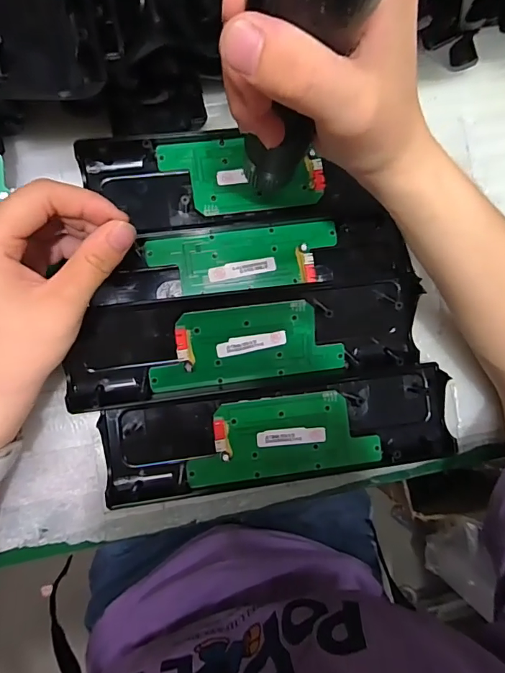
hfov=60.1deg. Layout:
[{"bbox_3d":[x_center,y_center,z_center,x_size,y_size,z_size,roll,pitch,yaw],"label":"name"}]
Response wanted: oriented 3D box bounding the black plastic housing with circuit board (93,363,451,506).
[{"bbox_3d":[0.023,0.072,0.312,0.245,0.019,0.068,-7,87,-6],"label":"black plastic housing with circuit board"}]

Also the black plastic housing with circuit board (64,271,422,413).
[{"bbox_3d":[-0.003,0.001,0.306,0.242,0.024,0.067,-7,87,-6],"label":"black plastic housing with circuit board"}]

